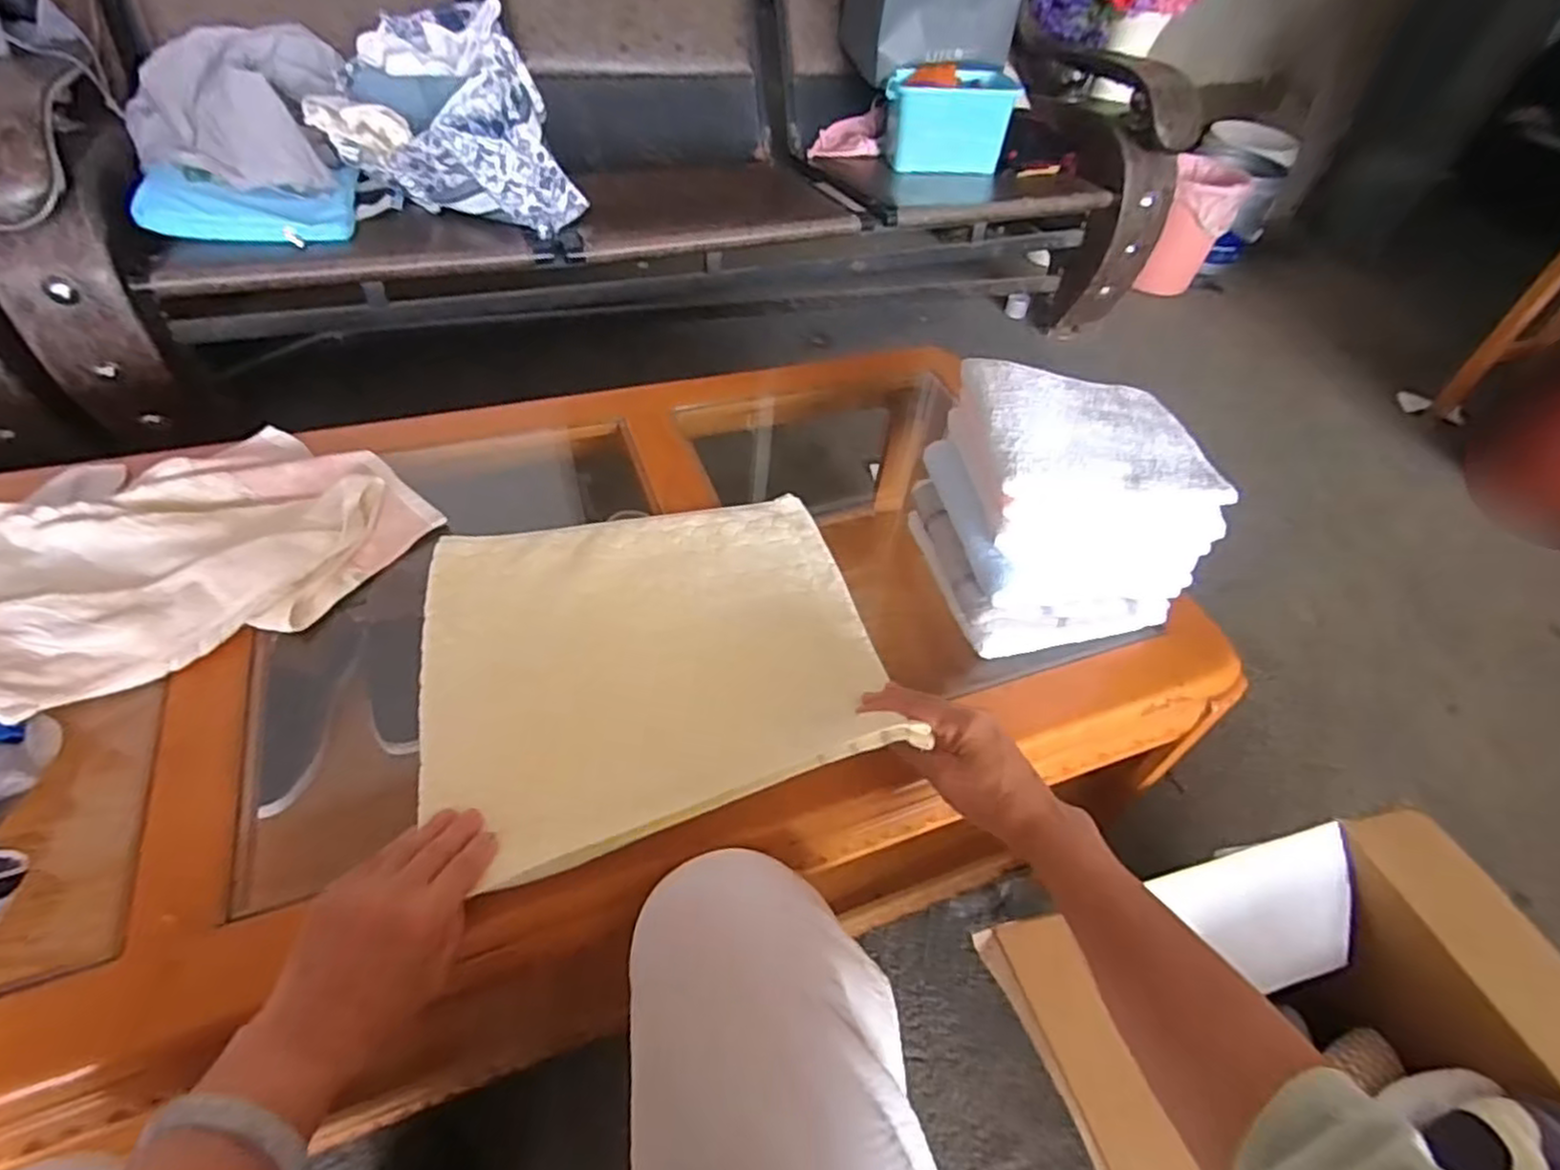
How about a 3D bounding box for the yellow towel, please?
[{"bbox_3d":[-0.099,0.043,0.576,0.344,0.075,0.311,-12,51,-16],"label":"yellow towel"}]

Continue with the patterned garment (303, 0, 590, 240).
[{"bbox_3d":[-0.522,-0.724,1.131,0.347,0.250,0.249,-15,52,-19],"label":"patterned garment"}]

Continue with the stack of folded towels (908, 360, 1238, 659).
[{"bbox_3d":[0.235,-0.074,0.626,0.183,0.163,0.185,-7,49,-12],"label":"stack of folded towels"}]

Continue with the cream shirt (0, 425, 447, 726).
[{"bbox_3d":[-0.505,-0.050,0.606,0.337,0.072,0.264,-33,59,-30],"label":"cream shirt"}]

